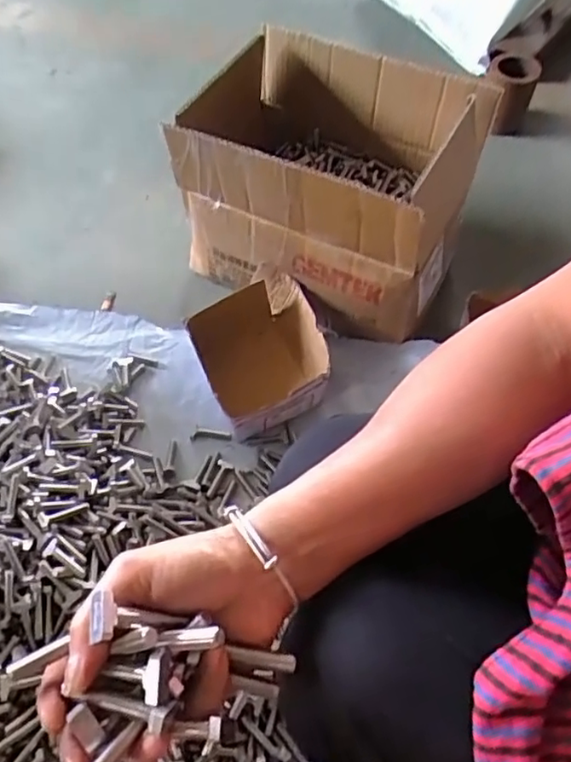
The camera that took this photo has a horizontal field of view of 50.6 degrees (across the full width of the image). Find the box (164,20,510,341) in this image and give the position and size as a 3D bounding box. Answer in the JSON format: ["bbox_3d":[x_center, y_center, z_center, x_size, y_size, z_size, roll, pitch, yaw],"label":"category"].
[{"bbox_3d":[0.058,-0.254,0.789,0.330,0.237,0.251,24,63,18],"label":"box"}]

